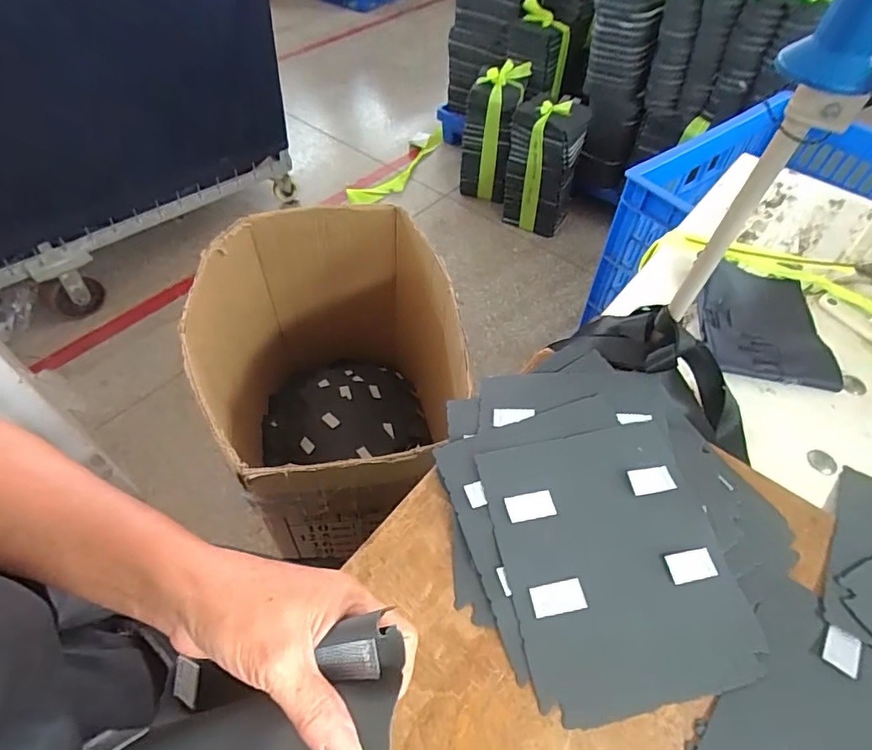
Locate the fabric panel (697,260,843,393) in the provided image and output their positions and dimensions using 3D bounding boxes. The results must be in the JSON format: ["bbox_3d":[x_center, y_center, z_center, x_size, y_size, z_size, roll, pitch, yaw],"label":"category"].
[{"bbox_3d":[0.354,-0.064,0.555,0.129,0.018,0.170,8,53,3],"label":"fabric panel"}]

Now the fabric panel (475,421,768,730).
[{"bbox_3d":[0.132,0.133,0.377,0.163,0.011,0.192,-9,60,-8],"label":"fabric panel"}]

